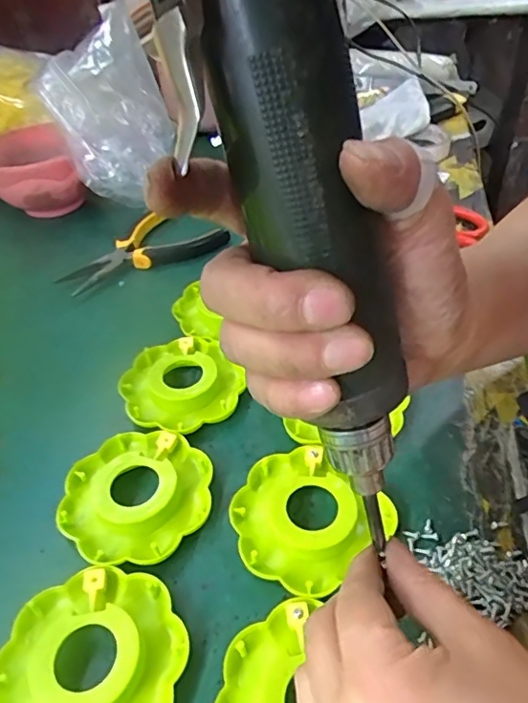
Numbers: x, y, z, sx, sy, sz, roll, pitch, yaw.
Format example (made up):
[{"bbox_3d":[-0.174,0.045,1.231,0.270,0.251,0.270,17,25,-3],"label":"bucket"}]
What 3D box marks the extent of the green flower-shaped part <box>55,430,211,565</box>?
[{"bbox_3d":[-0.073,0.079,0.303,0.080,0.014,0.080,-2,44,2],"label":"green flower-shaped part"}]

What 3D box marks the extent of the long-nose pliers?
[{"bbox_3d":[-0.104,-0.084,0.475,0.088,0.014,0.131,24,51,26],"label":"long-nose pliers"}]

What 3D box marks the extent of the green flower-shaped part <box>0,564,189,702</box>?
[{"bbox_3d":[-0.079,0.140,0.240,0.081,0.018,0.082,-2,44,2],"label":"green flower-shaped part"}]

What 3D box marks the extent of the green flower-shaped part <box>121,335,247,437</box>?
[{"bbox_3d":[-0.056,0.020,0.364,0.079,0.014,0.080,-2,44,2],"label":"green flower-shaped part"}]

